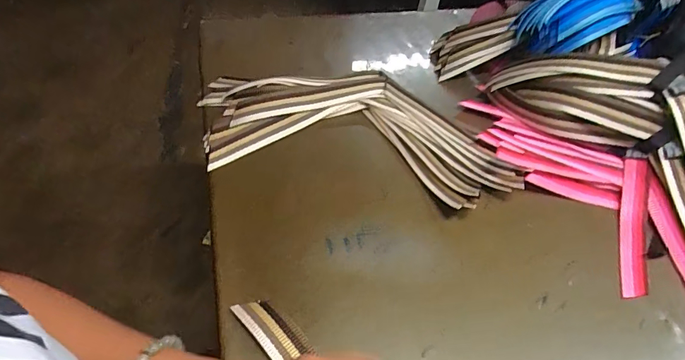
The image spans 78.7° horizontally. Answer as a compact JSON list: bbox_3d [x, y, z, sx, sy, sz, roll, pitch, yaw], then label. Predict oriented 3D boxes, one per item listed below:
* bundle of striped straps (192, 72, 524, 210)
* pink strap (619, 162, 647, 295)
[{"bbox_3d":[0.011,-0.058,0.478,0.355,0.027,0.167,11,50,3],"label":"bundle of striped straps"},{"bbox_3d":[0.303,0.044,0.430,0.025,0.025,0.168,20,51,11],"label":"pink strap"}]

